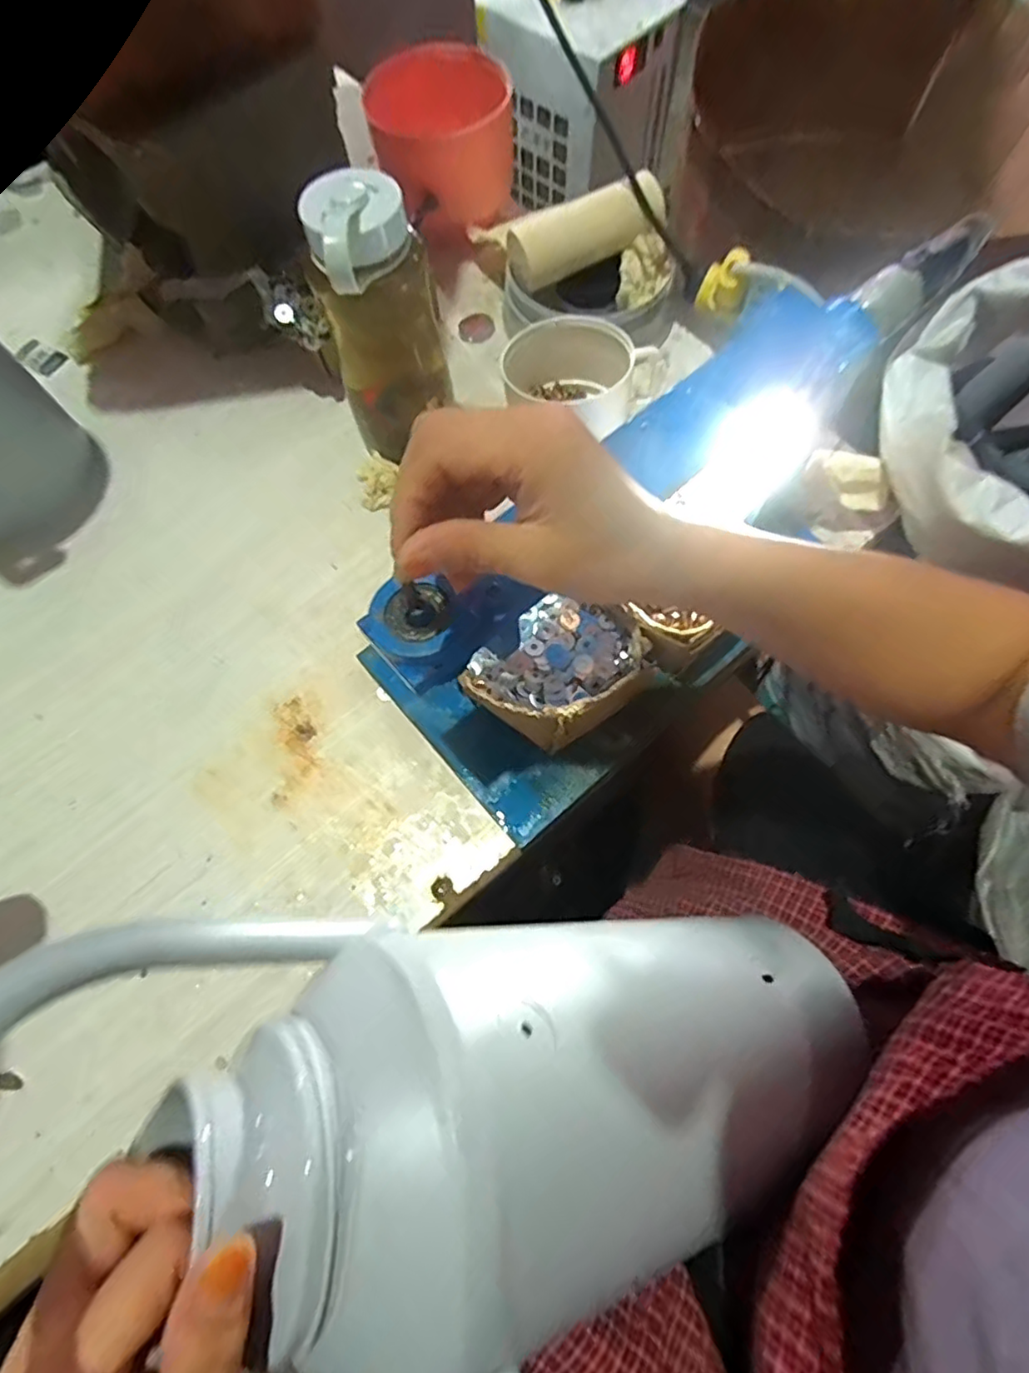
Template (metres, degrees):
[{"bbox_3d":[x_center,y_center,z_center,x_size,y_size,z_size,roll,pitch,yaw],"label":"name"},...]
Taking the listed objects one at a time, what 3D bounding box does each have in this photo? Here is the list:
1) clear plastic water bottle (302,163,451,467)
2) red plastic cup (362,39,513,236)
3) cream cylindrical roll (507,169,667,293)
[{"bbox_3d":[-0.097,-0.266,0.478,0.088,0.198,0.093,-15,70,-3],"label":"clear plastic water bottle"},{"bbox_3d":[-0.070,-0.542,0.626,0.138,0.099,0.149,-5,70,0],"label":"red plastic cup"},{"bbox_3d":[0.067,-0.421,0.573,0.147,0.046,0.039,-21,70,-6],"label":"cream cylindrical roll"}]

